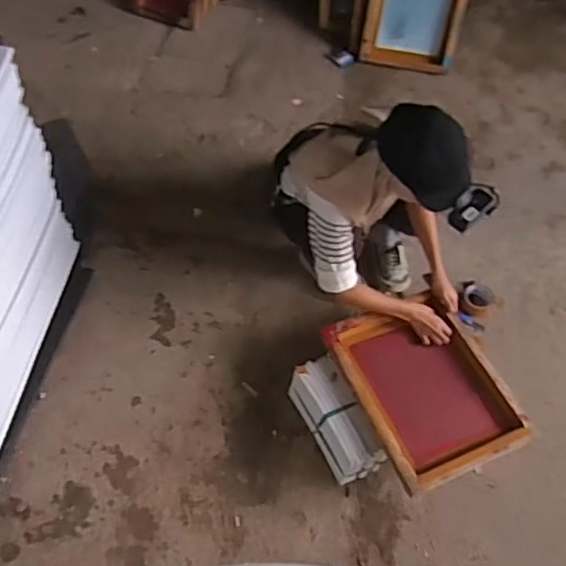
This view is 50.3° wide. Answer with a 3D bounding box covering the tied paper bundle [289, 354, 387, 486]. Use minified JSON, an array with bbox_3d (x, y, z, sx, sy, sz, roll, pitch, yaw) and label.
[{"bbox_3d":[0.130,0.342,1.511,0.113,0.142,0.291,-23,60,-16],"label":"tied paper bundle"}]

